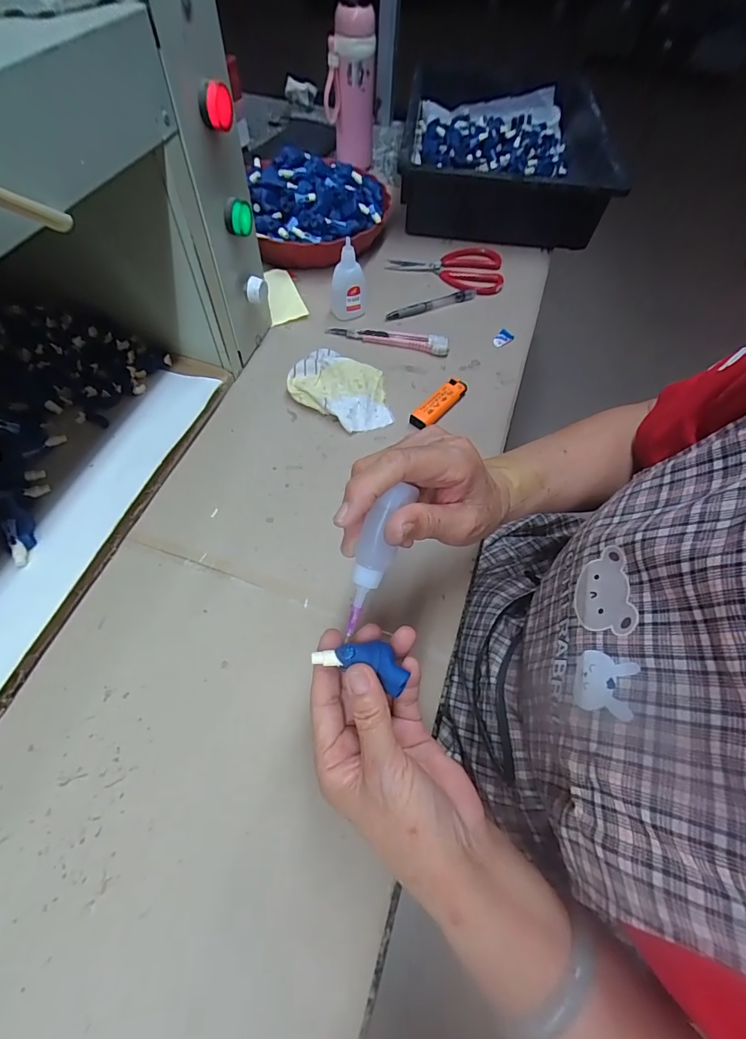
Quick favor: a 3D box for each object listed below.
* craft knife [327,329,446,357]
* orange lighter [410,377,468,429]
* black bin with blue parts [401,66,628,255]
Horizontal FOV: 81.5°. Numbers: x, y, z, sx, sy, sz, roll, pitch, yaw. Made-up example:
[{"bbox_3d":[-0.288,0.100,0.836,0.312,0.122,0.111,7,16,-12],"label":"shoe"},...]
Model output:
[{"bbox_3d":[0.018,-0.226,0.533,0.150,0.017,0.018,13,60,3],"label":"craft knife"},{"bbox_3d":[0.075,-0.130,0.484,0.024,0.015,0.081,38,65,16],"label":"orange lighter"},{"bbox_3d":[0.212,-0.598,0.717,0.308,0.099,0.414,7,59,1],"label":"black bin with blue parts"}]

